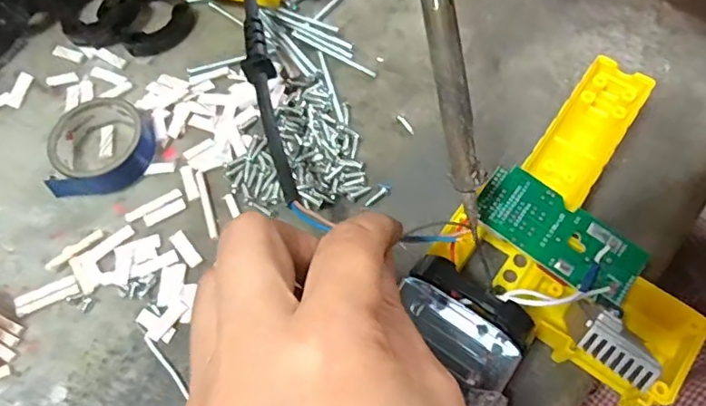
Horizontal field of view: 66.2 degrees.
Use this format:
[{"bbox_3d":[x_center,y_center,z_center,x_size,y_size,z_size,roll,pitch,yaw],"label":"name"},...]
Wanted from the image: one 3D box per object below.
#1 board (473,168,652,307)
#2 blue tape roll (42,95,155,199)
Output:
[{"bbox_3d":[0.093,0.013,0.247,0.076,0.004,0.033,36,79,9],"label":"board"},{"bbox_3d":[-0.140,-0.032,0.304,0.054,0.018,0.053,-1,64,1],"label":"blue tape roll"}]

